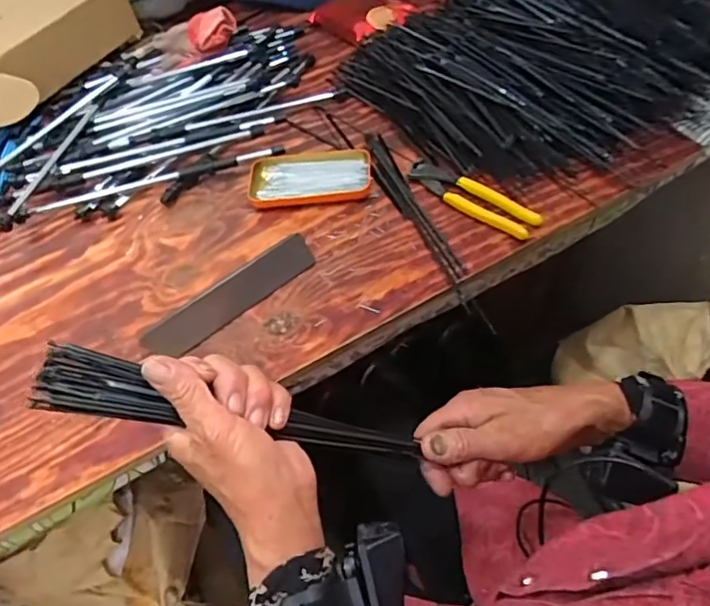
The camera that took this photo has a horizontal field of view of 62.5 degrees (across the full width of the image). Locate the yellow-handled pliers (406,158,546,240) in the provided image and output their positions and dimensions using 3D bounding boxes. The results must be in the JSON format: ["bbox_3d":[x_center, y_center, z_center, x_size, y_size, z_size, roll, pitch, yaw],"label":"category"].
[{"bbox_3d":[0.131,-0.121,0.658,0.162,0.013,0.041,33,62,28],"label":"yellow-handled pliers"}]

